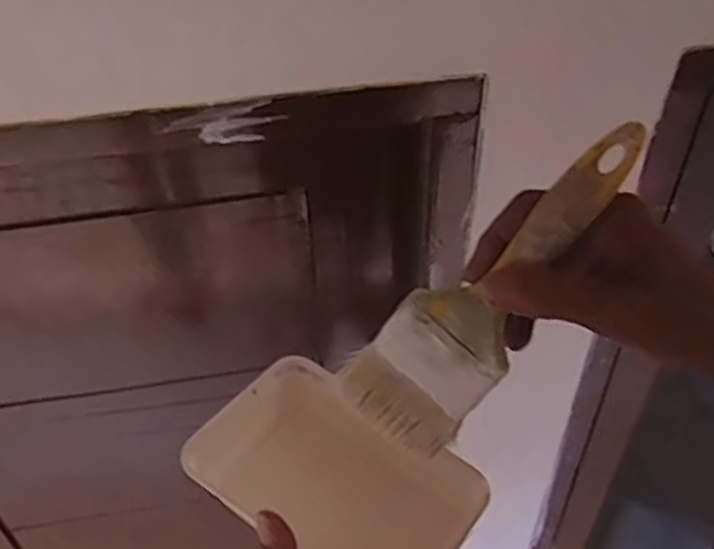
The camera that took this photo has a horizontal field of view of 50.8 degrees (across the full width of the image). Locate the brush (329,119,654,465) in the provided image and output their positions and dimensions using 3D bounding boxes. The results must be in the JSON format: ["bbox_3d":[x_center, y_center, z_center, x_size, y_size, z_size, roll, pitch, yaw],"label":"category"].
[{"bbox_3d":[0.069,0.011,0.364,0.062,0.190,0.011,44,24,6],"label":"brush"}]

